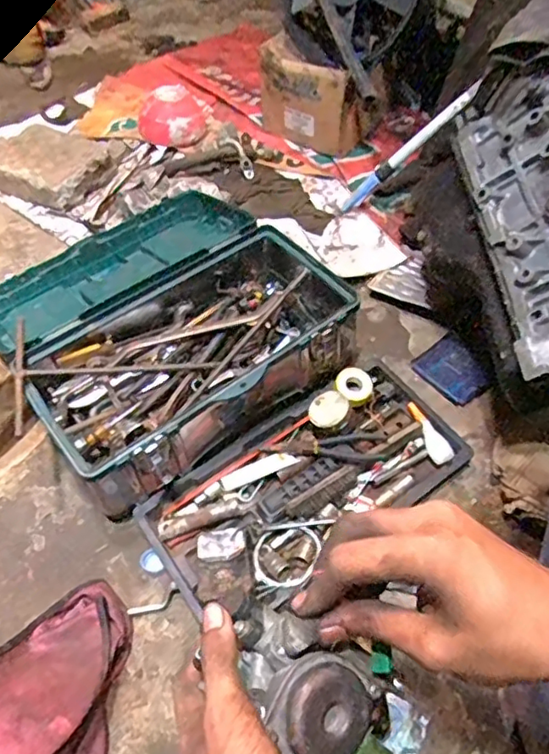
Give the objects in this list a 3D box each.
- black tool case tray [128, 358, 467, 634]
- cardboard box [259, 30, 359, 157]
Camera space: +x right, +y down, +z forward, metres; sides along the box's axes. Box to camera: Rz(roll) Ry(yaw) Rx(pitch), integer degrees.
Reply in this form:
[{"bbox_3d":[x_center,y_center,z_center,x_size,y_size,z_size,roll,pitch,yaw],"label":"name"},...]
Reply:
[{"bbox_3d":[0.046,0.138,0.795,0.428,0.050,0.217,-32,60,-20],"label":"black tool case tray"},{"bbox_3d":[0.077,-0.584,1.236,0.207,0.178,0.102,36,62,24],"label":"cardboard box"}]

